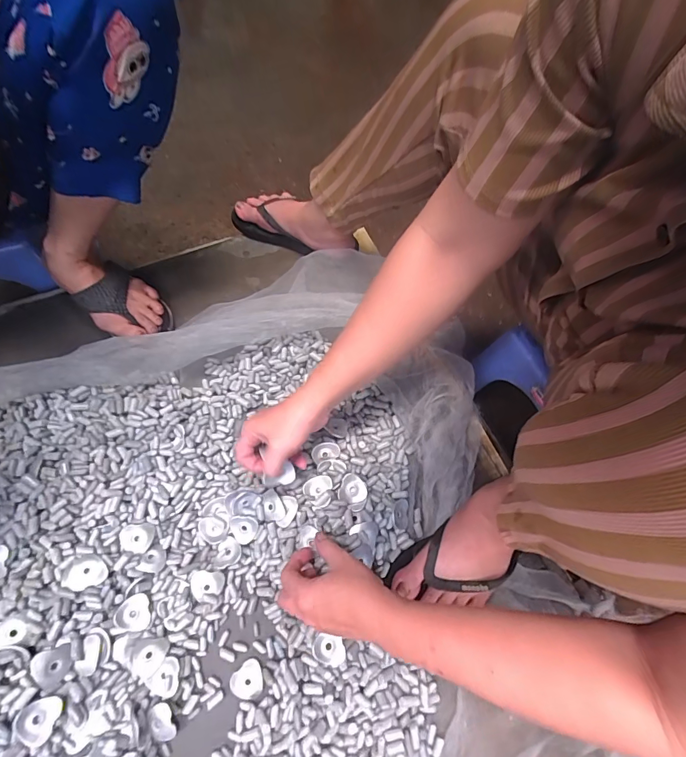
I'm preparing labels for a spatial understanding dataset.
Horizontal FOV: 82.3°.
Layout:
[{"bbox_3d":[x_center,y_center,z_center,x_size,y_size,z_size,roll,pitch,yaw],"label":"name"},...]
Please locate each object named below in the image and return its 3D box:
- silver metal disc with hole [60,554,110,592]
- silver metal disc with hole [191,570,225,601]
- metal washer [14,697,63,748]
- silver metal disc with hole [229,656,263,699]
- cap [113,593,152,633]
[{"bbox_3d":[-0.283,0.210,0.426,0.049,0.009,0.035,-17,68,-13],"label":"silver metal disc with hole"},{"bbox_3d":[-0.157,0.238,0.453,0.036,0.007,0.030,-1,66,-6],"label":"silver metal disc with hole"},{"bbox_3d":[-0.291,0.324,0.372,0.033,0.006,0.035,26,52,-25],"label":"metal washer"},{"bbox_3d":[-0.106,0.329,0.429,0.034,0.004,0.035,2,65,-5],"label":"silver metal disc with hole"},{"bbox_3d":[-0.231,0.259,0.432,0.035,0.004,0.035,7,70,-19],"label":"cap"}]

